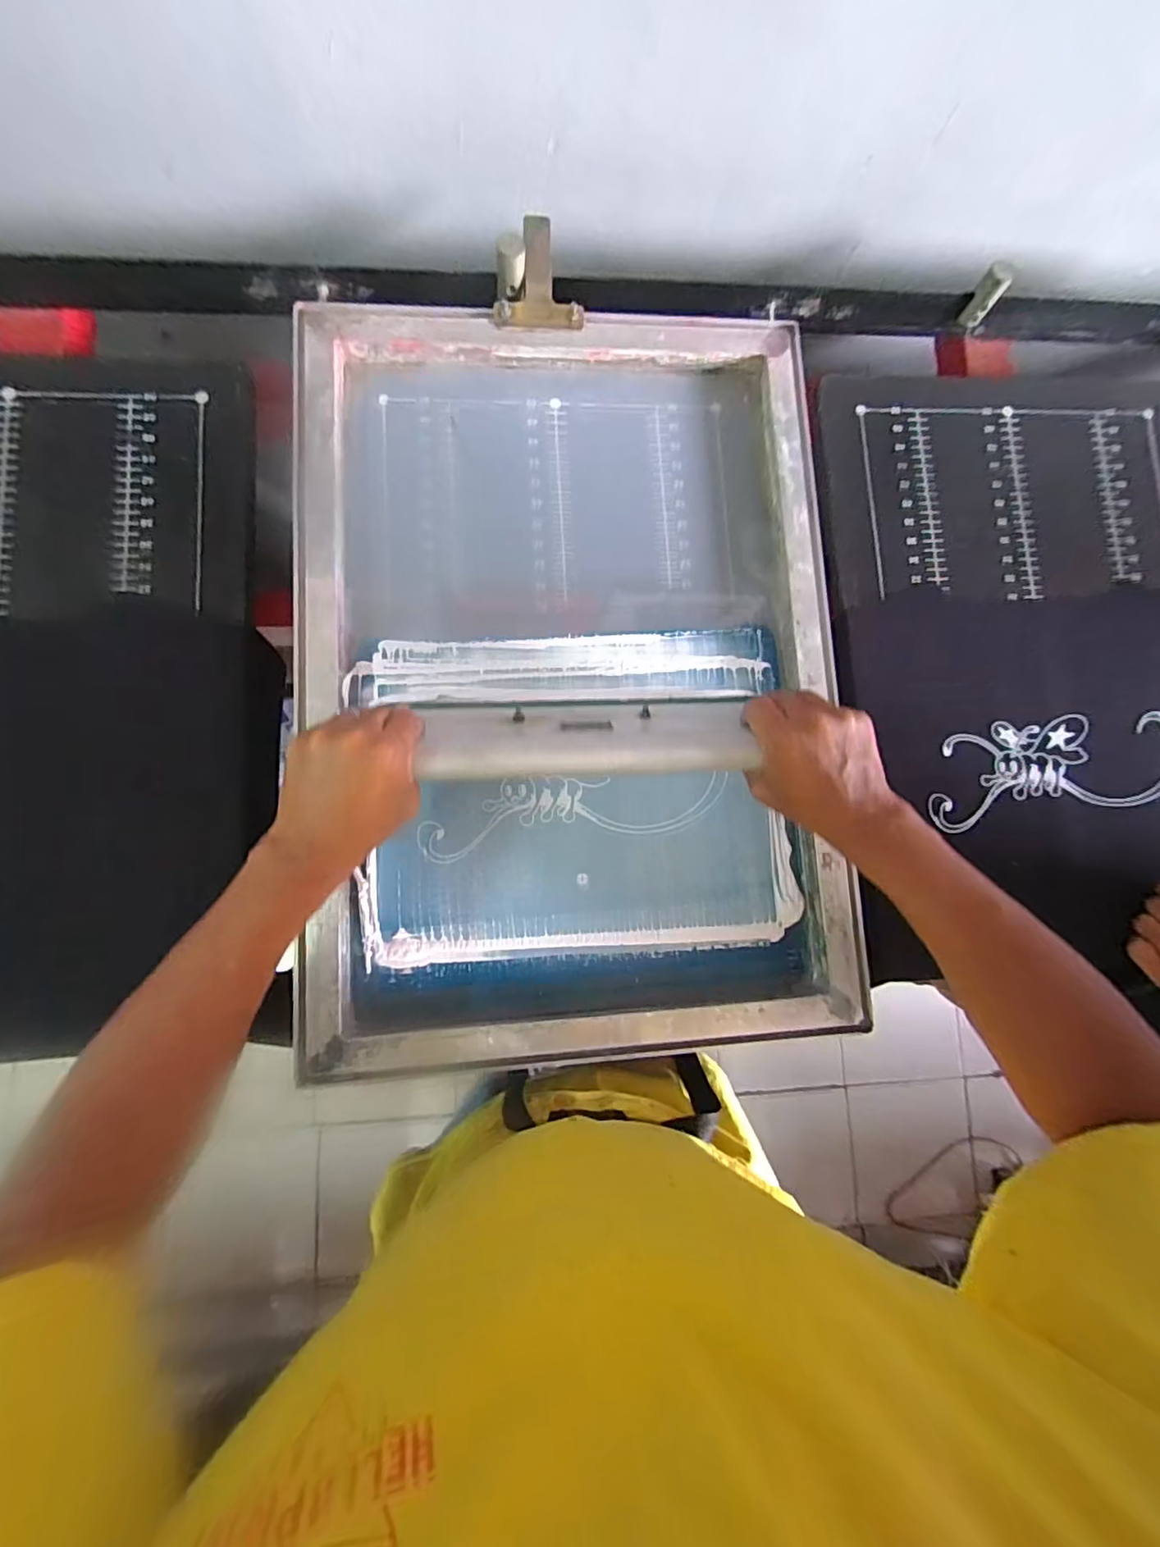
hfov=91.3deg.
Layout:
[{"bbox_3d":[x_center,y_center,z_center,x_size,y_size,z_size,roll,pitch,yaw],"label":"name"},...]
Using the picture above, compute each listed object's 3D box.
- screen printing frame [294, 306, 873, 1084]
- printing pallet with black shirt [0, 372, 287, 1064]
[{"bbox_3d":[-0.003,-0.093,0.495,0.454,0.044,0.635,-3,84,-6],"label":"screen printing frame"},{"bbox_3d":[-0.486,-0.056,0.477,0.421,0.054,0.571,-7,84,-6],"label":"printing pallet with black shirt"}]

